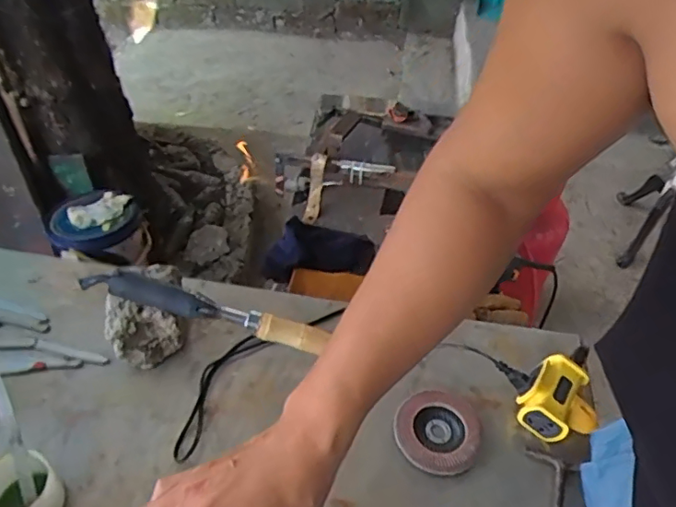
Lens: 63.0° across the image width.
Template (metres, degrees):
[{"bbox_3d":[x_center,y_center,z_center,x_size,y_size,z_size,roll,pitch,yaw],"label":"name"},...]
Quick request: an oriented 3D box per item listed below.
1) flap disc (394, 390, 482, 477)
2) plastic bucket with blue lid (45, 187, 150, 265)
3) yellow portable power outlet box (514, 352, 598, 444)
[{"bbox_3d":[0.112,0.196,0.609,0.094,0.013,0.090,2,45,-2],"label":"flap disc"},{"bbox_3d":[-0.629,-0.054,1.456,0.223,0.158,0.219,-11,47,-14],"label":"plastic bucket with blue lid"},{"bbox_3d":[0.252,0.163,0.616,0.084,0.043,0.093,35,53,27],"label":"yellow portable power outlet box"}]

